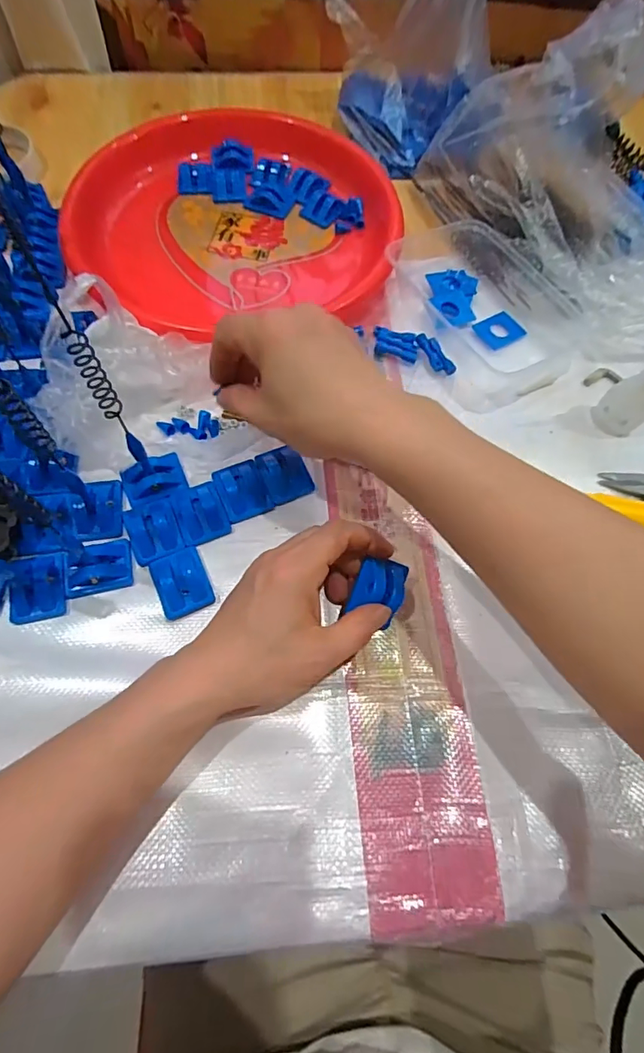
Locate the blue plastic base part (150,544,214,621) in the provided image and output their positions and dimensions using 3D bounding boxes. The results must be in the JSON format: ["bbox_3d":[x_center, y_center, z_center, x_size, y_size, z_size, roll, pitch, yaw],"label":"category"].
[{"bbox_3d":[-0.095,0.036,0.324,0.033,0.009,0.044,-23,70,-12],"label":"blue plastic base part"}]

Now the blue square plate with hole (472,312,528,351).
[{"bbox_3d":[0.159,-0.175,0.431,0.038,0.004,0.034,-28,71,-14],"label":"blue square plate with hole"}]

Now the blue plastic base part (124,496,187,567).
[{"bbox_3d":[-0.118,0.001,0.337,0.035,0.008,0.045,-19,69,-10],"label":"blue plastic base part"}]

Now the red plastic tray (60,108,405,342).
[{"bbox_3d":[-0.084,-0.299,0.455,0.298,0.038,0.313,-20,69,-11],"label":"red plastic tray"}]

